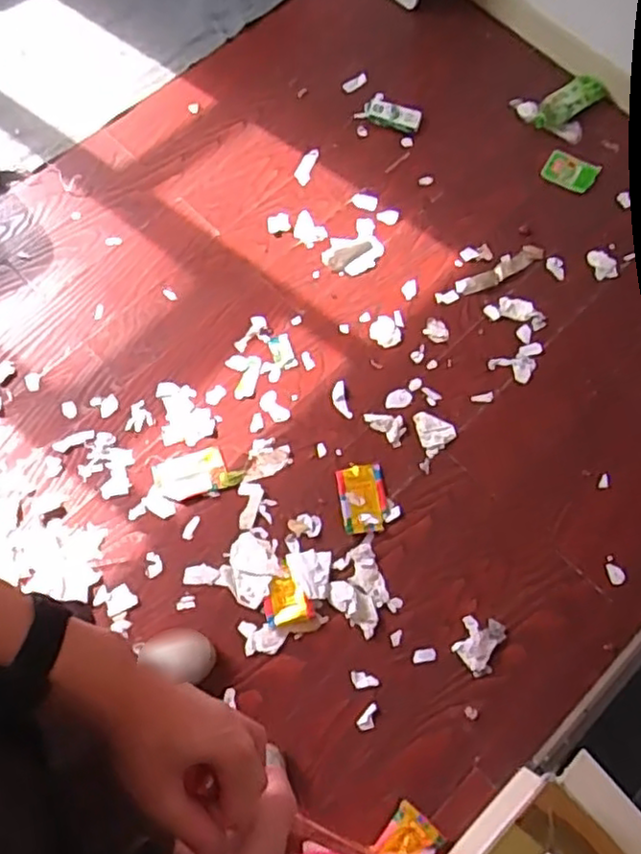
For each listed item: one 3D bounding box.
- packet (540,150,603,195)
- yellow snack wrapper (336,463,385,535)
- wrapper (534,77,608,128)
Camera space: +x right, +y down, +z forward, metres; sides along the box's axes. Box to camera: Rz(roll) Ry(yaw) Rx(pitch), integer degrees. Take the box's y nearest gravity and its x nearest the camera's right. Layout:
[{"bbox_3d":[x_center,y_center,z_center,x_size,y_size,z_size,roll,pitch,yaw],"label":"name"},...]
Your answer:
[{"bbox_3d":[0.587,-0.601,1.591,0.120,0.013,0.088,27,72,10],"label":"packet"},{"bbox_3d":[0.087,0.146,1.375,0.091,0.011,0.135,-8,70,-3],"label":"yellow snack wrapper"},{"bbox_3d":[0.591,-0.777,1.608,0.176,0.033,0.071,-36,79,-9],"label":"wrapper"}]

